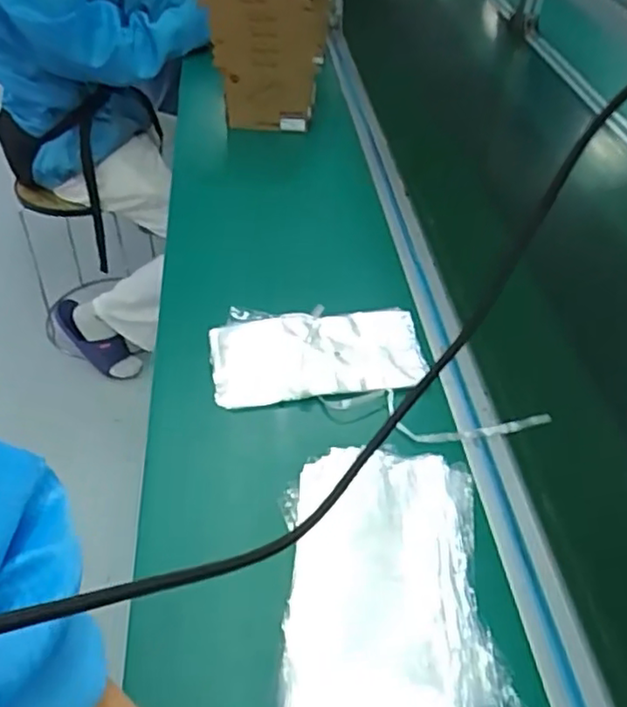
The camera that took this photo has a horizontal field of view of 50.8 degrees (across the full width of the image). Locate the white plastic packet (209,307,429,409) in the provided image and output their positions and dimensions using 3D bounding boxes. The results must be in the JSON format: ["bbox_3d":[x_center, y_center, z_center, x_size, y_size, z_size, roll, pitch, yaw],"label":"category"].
[{"bbox_3d":[0.003,-0.005,0.692,0.216,0.016,0.125,-4,45,-7],"label":"white plastic packet"}]

